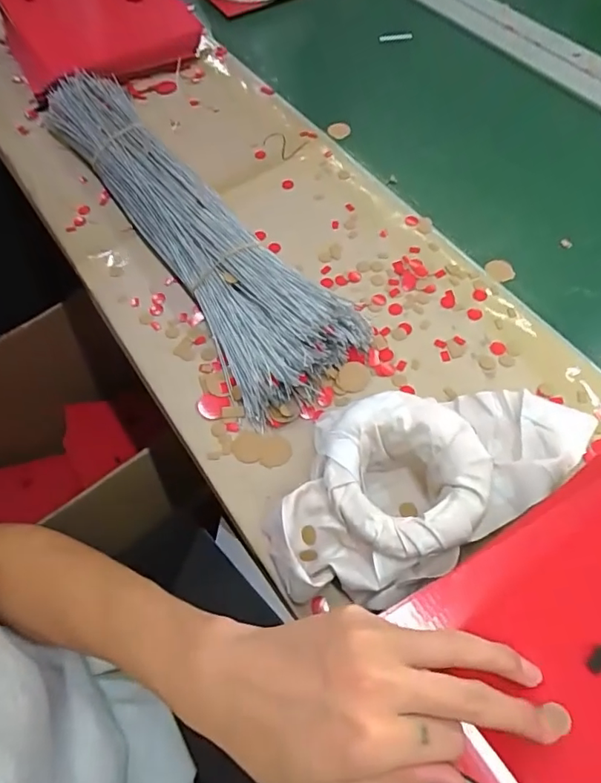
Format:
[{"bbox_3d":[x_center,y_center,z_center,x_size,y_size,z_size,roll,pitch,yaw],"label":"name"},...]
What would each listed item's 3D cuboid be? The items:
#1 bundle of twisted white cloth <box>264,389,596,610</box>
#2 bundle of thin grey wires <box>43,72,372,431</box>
[{"bbox_3d":[0.105,0.057,0.404,0.280,0.066,0.134,-24,62,-9],"label":"bundle of twisted white cloth"},{"bbox_3d":[-0.137,-0.202,0.573,0.125,0.046,0.550,-32,64,-14],"label":"bundle of thin grey wires"}]

